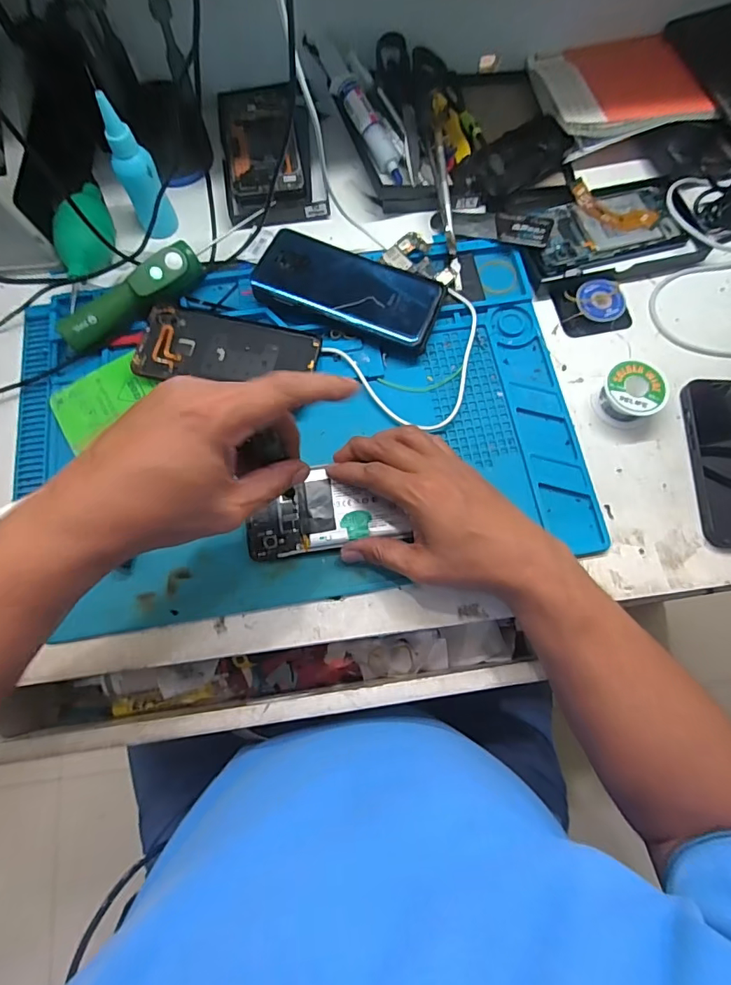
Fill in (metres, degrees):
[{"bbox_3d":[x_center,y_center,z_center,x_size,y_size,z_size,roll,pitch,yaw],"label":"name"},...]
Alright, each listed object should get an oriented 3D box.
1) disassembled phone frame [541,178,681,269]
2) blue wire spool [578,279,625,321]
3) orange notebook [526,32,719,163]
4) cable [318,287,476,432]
[{"bbox_3d":[0.234,-0.271,0.482,0.149,0.014,0.081,-19,73,-7],"label":"disassembled phone frame"},{"bbox_3d":[0.224,-0.182,0.460,0.047,0.012,0.045,0,72,0],"label":"blue wire spool"},{"bbox_3d":[0.261,-0.429,0.514,0.145,0.027,0.148,-9,66,3],"label":"orange notebook"},{"bbox_3d":[0.056,-0.116,0.434,0.148,0.016,0.114,-29,74,-9],"label":"cable"}]

